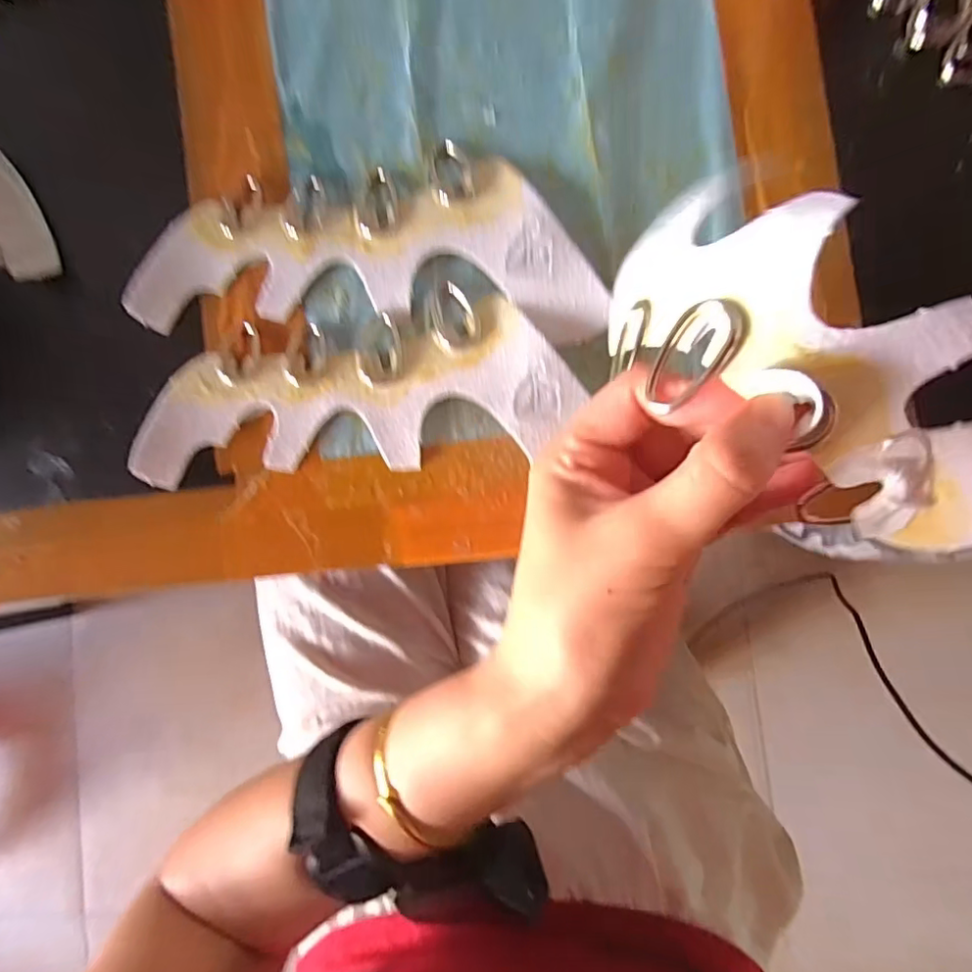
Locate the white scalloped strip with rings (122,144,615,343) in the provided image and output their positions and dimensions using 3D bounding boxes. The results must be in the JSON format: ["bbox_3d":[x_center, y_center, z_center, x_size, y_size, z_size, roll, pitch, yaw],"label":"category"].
[{"bbox_3d":[-0.055,-0.110,0.268,0.217,0.008,0.083,1,88,6],"label":"white scalloped strip with rings"}]

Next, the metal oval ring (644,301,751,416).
[{"bbox_3d":[0.059,-0.038,0.167,0.021,0.004,0.035,48,121,34],"label":"metal oval ring"}]

